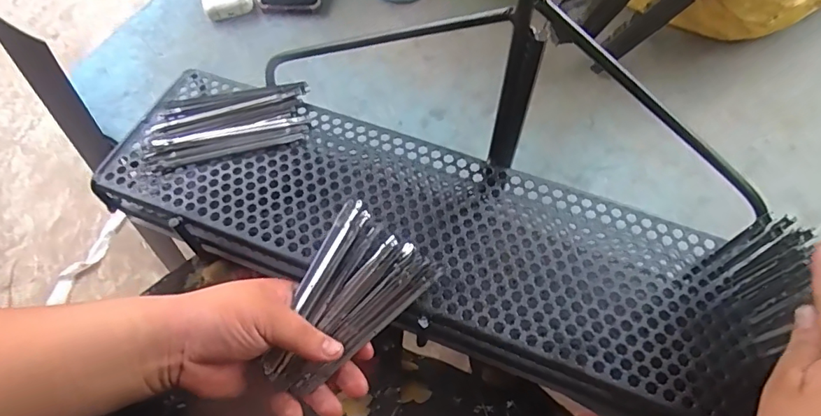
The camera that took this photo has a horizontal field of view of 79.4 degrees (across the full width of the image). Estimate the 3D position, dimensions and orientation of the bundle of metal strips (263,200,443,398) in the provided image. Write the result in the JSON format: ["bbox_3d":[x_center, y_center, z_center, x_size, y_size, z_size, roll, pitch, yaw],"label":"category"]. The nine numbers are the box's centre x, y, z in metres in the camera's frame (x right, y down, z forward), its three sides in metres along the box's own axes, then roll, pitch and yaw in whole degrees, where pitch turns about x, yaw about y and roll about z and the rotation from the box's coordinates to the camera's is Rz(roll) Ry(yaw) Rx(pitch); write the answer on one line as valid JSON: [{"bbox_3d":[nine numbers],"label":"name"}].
[{"bbox_3d":[-0.052,0.069,0.363,0.083,0.029,0.128,38,71,19],"label":"bundle of metal strips"}]

